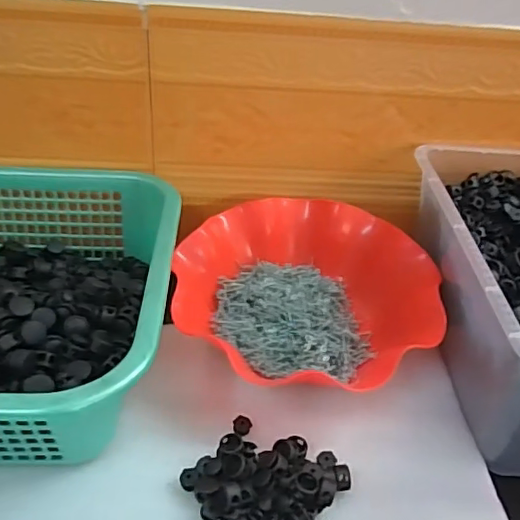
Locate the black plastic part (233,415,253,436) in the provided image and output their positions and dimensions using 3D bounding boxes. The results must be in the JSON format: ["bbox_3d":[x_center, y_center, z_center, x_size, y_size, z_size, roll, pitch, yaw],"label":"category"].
[{"bbox_3d":[-0.012,0.123,0.414,0.015,0.008,0.013,-6,39,-16],"label":"black plastic part"}]

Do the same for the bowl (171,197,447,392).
[{"bbox_3d":[0.037,0.030,0.486,0.218,0.063,0.207,3,38,-2],"label":"bowl"}]

